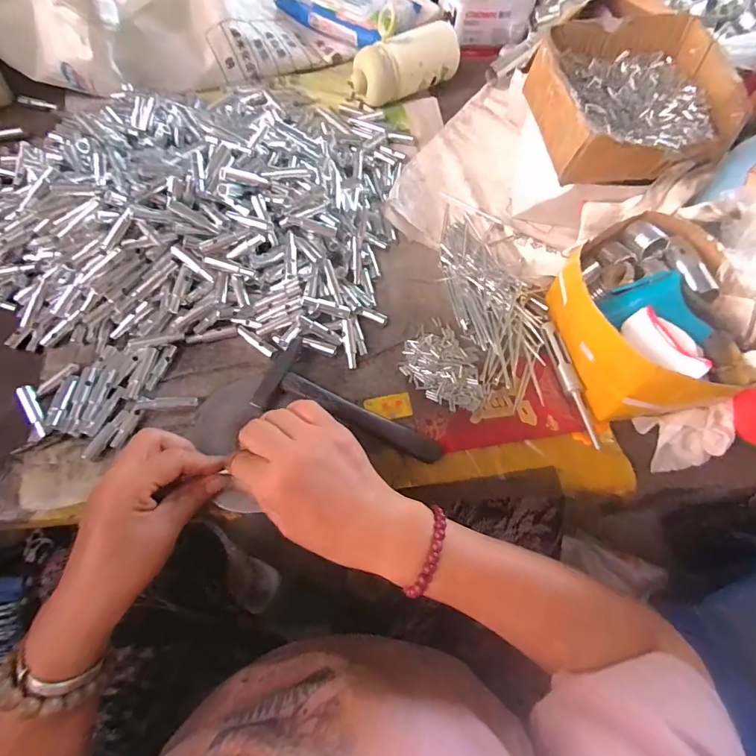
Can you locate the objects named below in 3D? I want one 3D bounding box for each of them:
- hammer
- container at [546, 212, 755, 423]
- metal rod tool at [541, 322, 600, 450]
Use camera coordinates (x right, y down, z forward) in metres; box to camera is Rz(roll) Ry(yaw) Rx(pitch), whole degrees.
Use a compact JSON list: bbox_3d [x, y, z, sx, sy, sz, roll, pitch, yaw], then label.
[{"bbox_3d":[-0.021,0.028,0.403,0.174,0.027,0.069,22,68,7],"label":"hammer"},{"bbox_3d":[0.255,-0.056,0.405,0.138,0.091,0.176,-14,68,-9],"label":"container"},{"bbox_3d":[0.190,0.003,0.425,0.016,0.014,0.134,-9,68,-7],"label":"metal rod tool"}]

